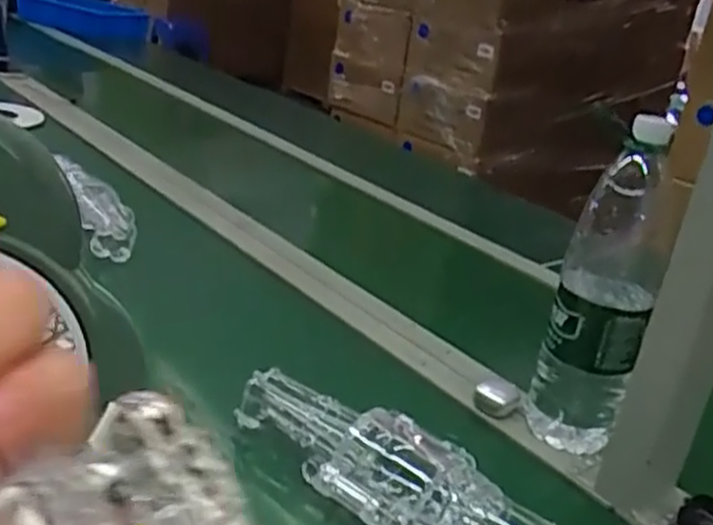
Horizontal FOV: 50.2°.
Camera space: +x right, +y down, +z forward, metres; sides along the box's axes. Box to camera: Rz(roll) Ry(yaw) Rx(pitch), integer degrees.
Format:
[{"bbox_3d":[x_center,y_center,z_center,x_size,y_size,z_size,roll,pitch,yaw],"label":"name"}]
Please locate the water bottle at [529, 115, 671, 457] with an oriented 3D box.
[{"bbox_3d":[0.235,0.030,0.722,0.082,0.326,0.083,15,23,13],"label":"water bottle"}]

